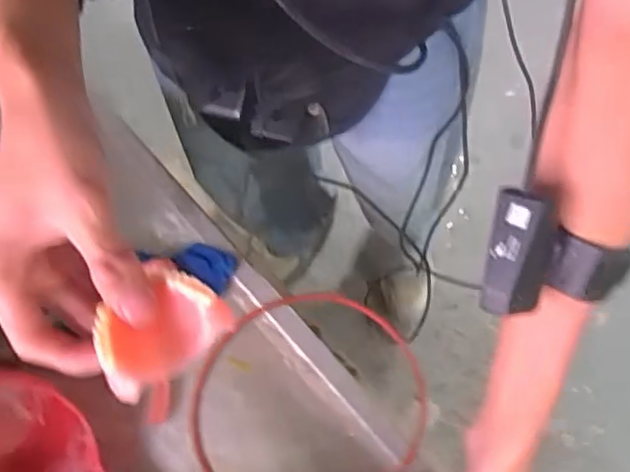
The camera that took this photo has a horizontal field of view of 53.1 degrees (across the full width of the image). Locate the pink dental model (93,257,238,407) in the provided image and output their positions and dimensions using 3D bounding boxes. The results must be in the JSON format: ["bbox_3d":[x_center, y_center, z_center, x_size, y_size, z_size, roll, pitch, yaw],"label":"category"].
[{"bbox_3d":[-0.073,0.041,0.289,0.050,0.024,0.058,43,82,10],"label":"pink dental model"}]

